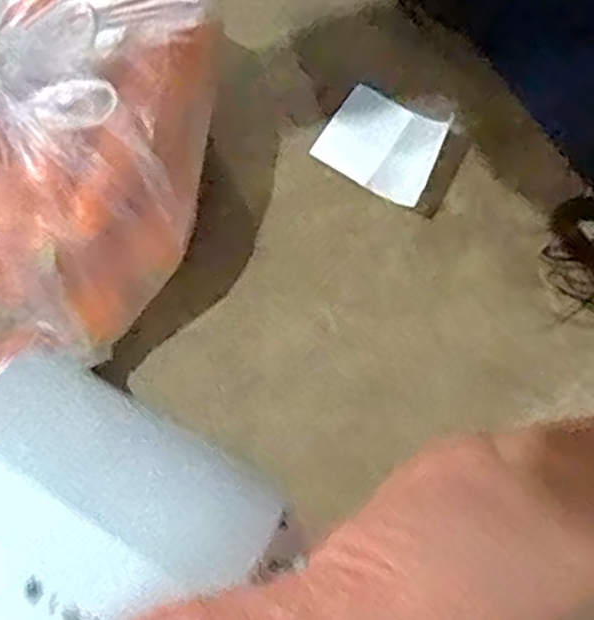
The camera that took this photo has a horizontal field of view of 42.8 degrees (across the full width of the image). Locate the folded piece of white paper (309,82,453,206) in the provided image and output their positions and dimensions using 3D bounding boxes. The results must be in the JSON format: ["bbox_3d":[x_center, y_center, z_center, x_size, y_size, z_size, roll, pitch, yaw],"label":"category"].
[{"bbox_3d":[0.063,-0.125,0.558,0.087,0.024,0.072,31,78,9],"label":"folded piece of white paper"}]

